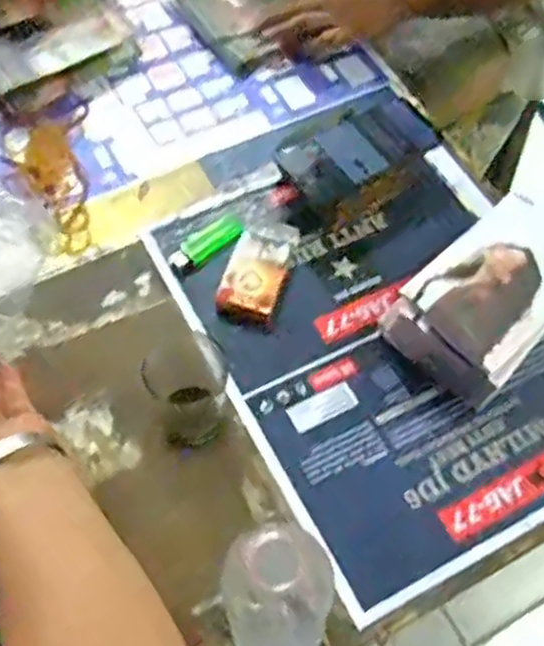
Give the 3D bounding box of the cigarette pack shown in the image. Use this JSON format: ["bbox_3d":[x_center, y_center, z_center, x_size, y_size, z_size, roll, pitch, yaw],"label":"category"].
[{"bbox_3d":[-0.012,-0.053,0.717,0.054,0.018,0.099,15,65,5],"label":"cigarette pack"}]

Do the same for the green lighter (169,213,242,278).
[{"bbox_3d":[-0.067,-0.078,0.753,0.085,0.007,0.030,-39,72,-18],"label":"green lighter"}]

